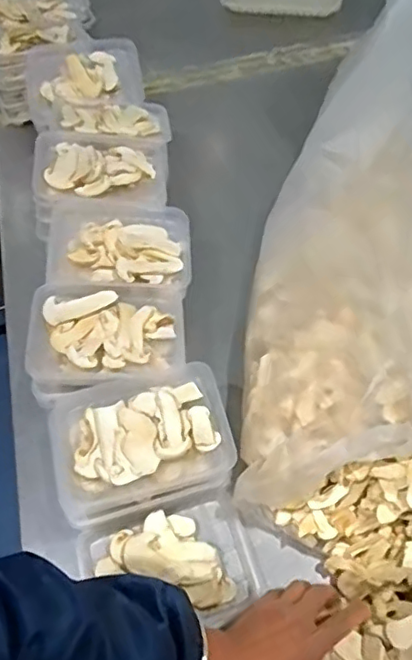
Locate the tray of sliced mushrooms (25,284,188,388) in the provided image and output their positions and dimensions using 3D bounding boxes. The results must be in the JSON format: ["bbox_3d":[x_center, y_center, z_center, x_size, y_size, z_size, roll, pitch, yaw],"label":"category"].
[{"bbox_3d":[-0.121,0.006,0.719,0.185,0.058,0.137,-5,55,0],"label":"tray of sliced mushrooms"}]

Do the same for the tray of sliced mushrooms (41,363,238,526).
[{"bbox_3d":[-0.075,0.123,0.650,0.197,0.049,0.142,-14,56,-6],"label":"tray of sliced mushrooms"}]

